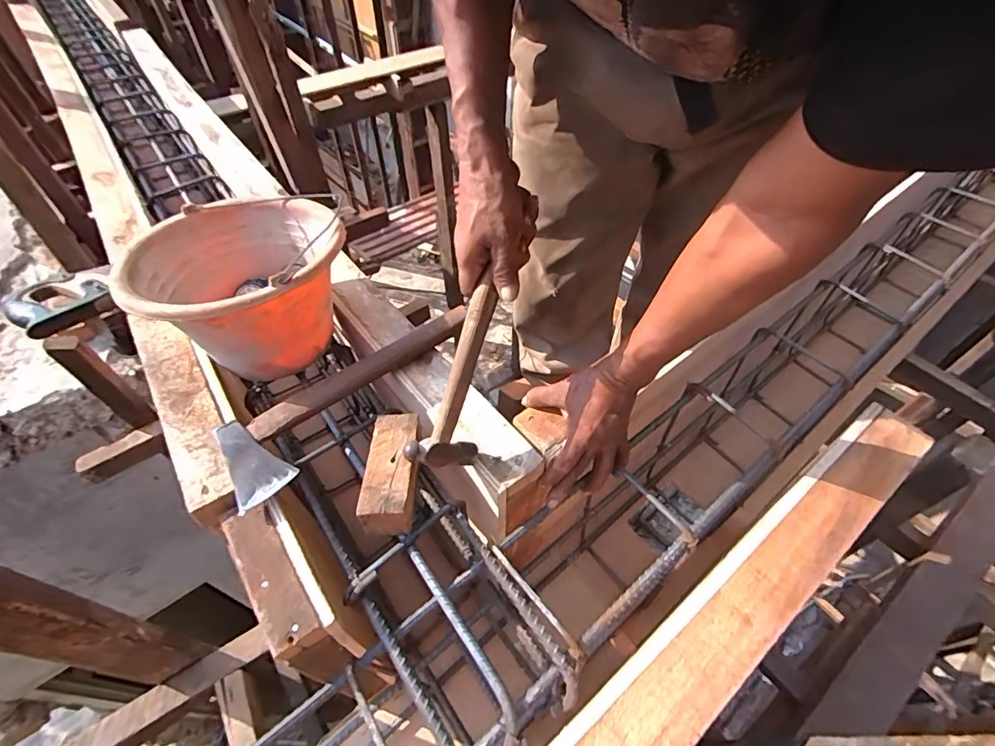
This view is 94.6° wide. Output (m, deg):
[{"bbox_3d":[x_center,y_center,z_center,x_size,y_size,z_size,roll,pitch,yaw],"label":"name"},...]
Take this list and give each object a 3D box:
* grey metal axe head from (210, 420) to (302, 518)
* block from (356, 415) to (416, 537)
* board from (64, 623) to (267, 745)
[{"bbox_3d":[-0.267,0.091,0.485,0.095,0.026,0.060,36,59,25],"label":"grey metal axe head"},{"bbox_3d":[-0.115,0.109,0.511,0.055,0.046,0.125,0,50,-1],"label":"block"},{"bbox_3d":[-0.525,0.523,0.721,0.319,0.045,0.056,-29,56,-22],"label":"board"}]

